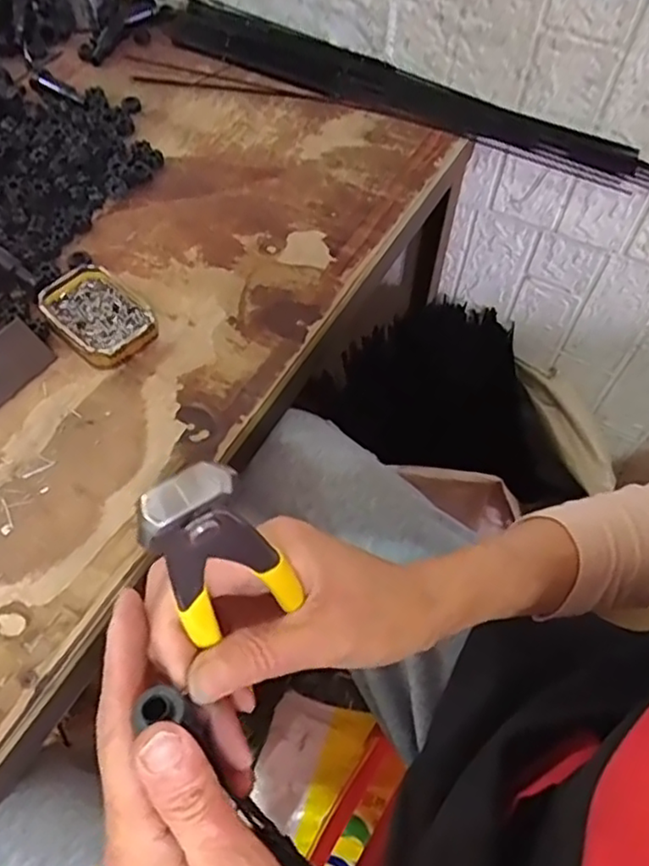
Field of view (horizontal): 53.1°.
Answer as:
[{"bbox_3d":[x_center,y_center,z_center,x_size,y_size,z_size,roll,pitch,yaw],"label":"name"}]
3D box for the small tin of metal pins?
[{"bbox_3d":[-0.172,-0.090,0.497,0.089,0.021,0.062,36,63,19],"label":"small tin of metal pins"}]

